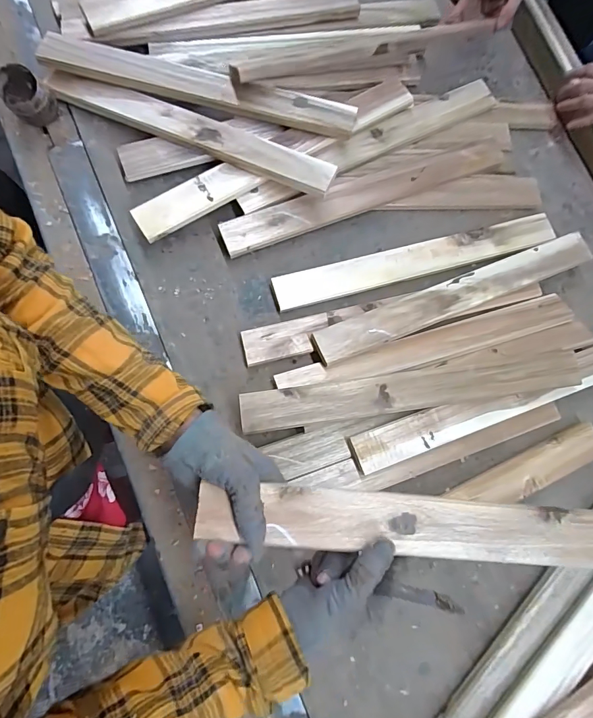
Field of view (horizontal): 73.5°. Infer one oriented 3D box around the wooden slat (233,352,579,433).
[{"bbox_3d":[0.163,0.042,0.528,0.467,0.015,0.051,-7,81,-8],"label":"wooden slat"}]

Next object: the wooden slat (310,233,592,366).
[{"bbox_3d":[0.238,-0.093,0.584,0.455,0.015,0.051,-21,79,-11],"label":"wooden slat"}]

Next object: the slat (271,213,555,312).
[{"bbox_3d":[0.189,-0.152,0.608,0.457,0.012,0.049,-15,78,-9],"label":"slat"}]

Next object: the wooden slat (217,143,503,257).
[{"bbox_3d":[0.114,-0.256,0.607,0.472,0.015,0.055,-21,91,-11],"label":"wooden slat"}]

